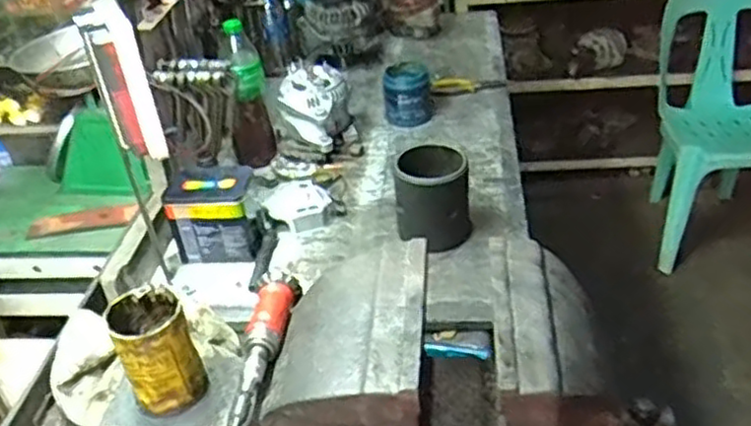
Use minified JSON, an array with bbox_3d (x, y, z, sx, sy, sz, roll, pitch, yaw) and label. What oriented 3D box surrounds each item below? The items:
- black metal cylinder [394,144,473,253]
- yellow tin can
[{"bbox_3d":[0.089,-0.024,1.084,0.109,0.133,0.098,-3,35,4],"label":"black metal cylinder"},{"bbox_3d":[-0.223,0.139,0.730,0.073,0.114,0.083,-19,37,-18],"label":"yellow tin can"}]

